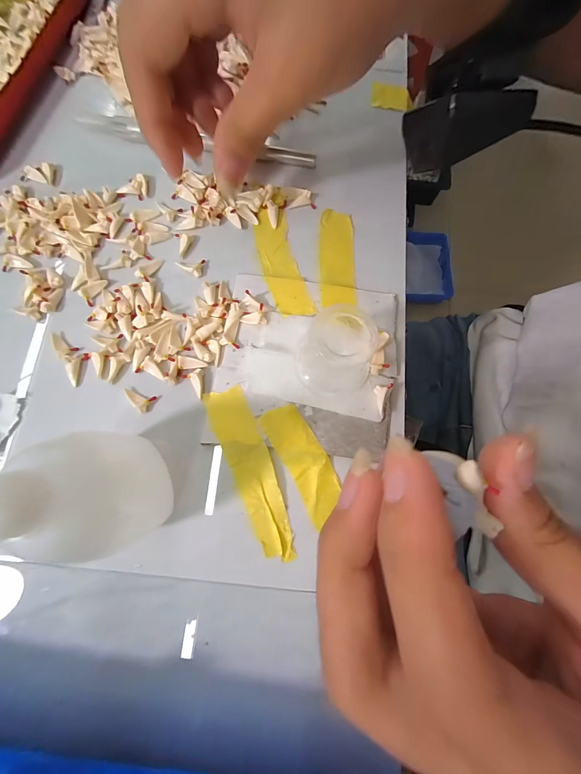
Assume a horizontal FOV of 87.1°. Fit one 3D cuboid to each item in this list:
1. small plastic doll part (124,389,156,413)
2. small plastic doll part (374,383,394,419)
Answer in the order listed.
[{"bbox_3d":[-0.076,0.007,0.153,0.016,0.004,0.009,14,77,1],"label":"small plastic doll part"},{"bbox_3d":[0.045,0.007,0.150,0.007,0.010,0.016,10,77,0],"label":"small plastic doll part"}]

